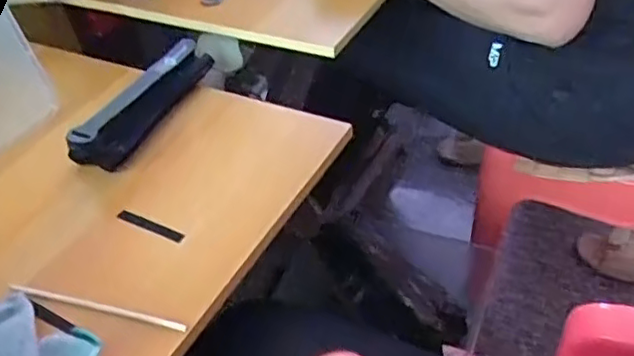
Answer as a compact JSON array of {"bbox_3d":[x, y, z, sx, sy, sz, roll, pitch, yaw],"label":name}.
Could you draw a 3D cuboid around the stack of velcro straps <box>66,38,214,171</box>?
[{"bbox_3d":[-0.180,-0.077,0.672,0.032,0.049,0.197,16,46,24],"label":"stack of velcro straps"}]

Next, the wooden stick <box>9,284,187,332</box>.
[{"bbox_3d":[-0.179,0.103,0.513,0.163,0.005,0.007,8,44,17],"label":"wooden stick"}]

